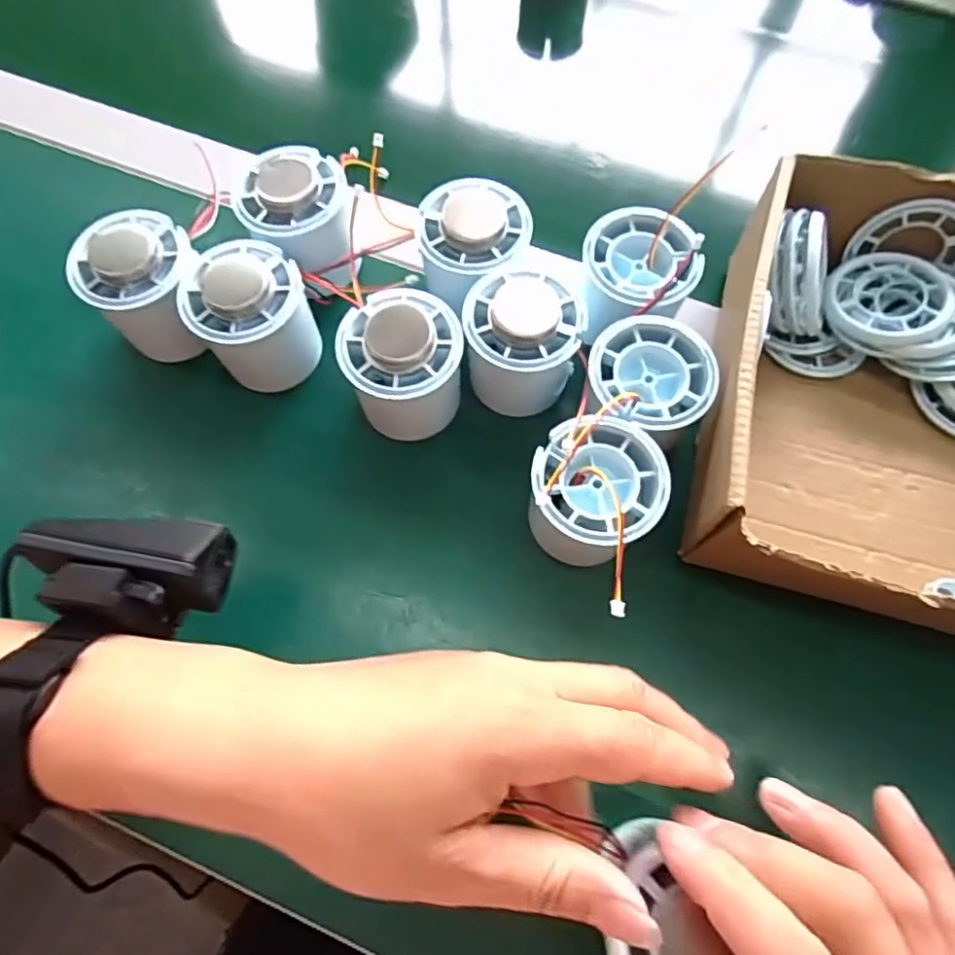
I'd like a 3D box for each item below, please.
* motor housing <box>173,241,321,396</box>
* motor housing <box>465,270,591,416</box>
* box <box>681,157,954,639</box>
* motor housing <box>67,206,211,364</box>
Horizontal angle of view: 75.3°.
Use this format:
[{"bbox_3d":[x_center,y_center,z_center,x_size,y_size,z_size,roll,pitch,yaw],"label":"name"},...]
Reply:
[{"bbox_3d":[-0.107,-0.078,0.302,0.052,0.059,0.055,0,71,0],"label":"motor housing"},{"bbox_3d":[0.022,-0.063,0.297,0.052,0.045,0.051,-5,71,-1],"label":"motor housing"},{"bbox_3d":[0.206,-0.034,0.277,0.191,0.074,0.201,15,72,5],"label":"box"},{"bbox_3d":[-0.159,-0.094,0.309,0.058,0.058,0.056,10,71,4],"label":"motor housing"}]

